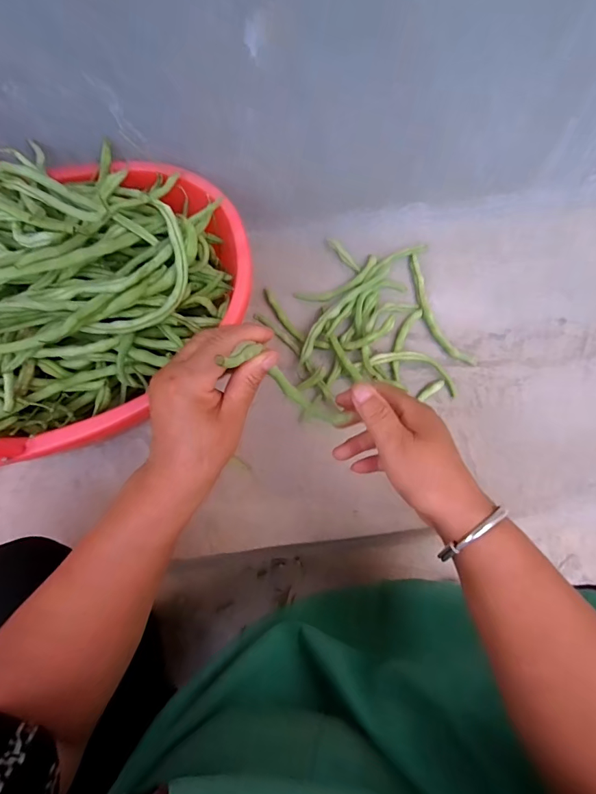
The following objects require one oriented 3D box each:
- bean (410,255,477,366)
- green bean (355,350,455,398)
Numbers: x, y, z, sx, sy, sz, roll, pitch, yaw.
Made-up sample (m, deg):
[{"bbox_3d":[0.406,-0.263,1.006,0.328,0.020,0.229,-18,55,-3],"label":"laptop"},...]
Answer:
[{"bbox_3d":[0.183,-0.117,0.574,0.033,0.010,0.175,-21,72,-5],"label":"bean"},{"bbox_3d":[0.140,-0.038,0.542,0.130,0.021,0.039,13,72,7],"label":"green bean"}]

